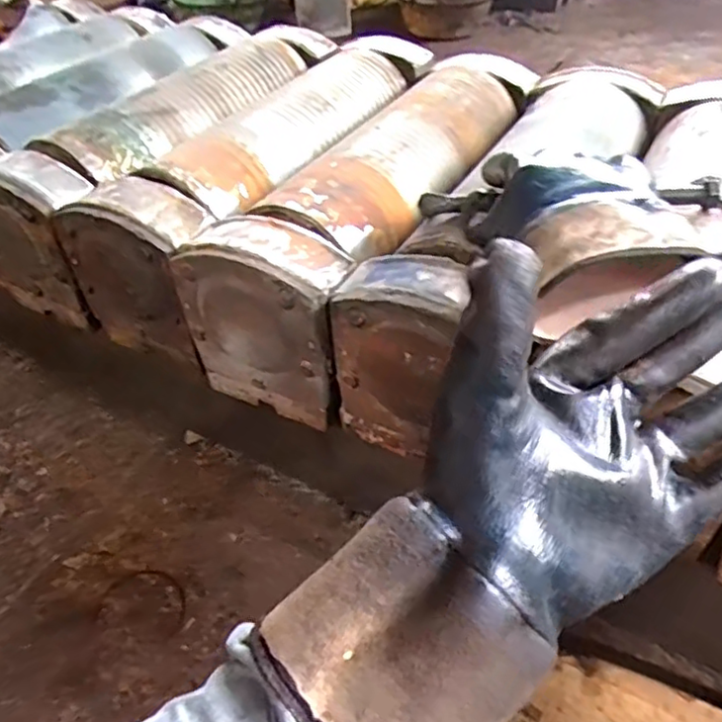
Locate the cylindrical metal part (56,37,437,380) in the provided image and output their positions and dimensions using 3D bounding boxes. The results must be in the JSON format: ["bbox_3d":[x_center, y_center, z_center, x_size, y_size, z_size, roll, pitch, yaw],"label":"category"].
[{"bbox_3d":[-0.101,-0.249,0.841,0.172,0.149,0.570,20,48,22],"label":"cylindrical metal part"}]

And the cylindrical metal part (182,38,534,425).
[{"bbox_3d":[0.037,-0.192,0.780,0.165,0.161,0.565,19,47,22],"label":"cylindrical metal part"}]

